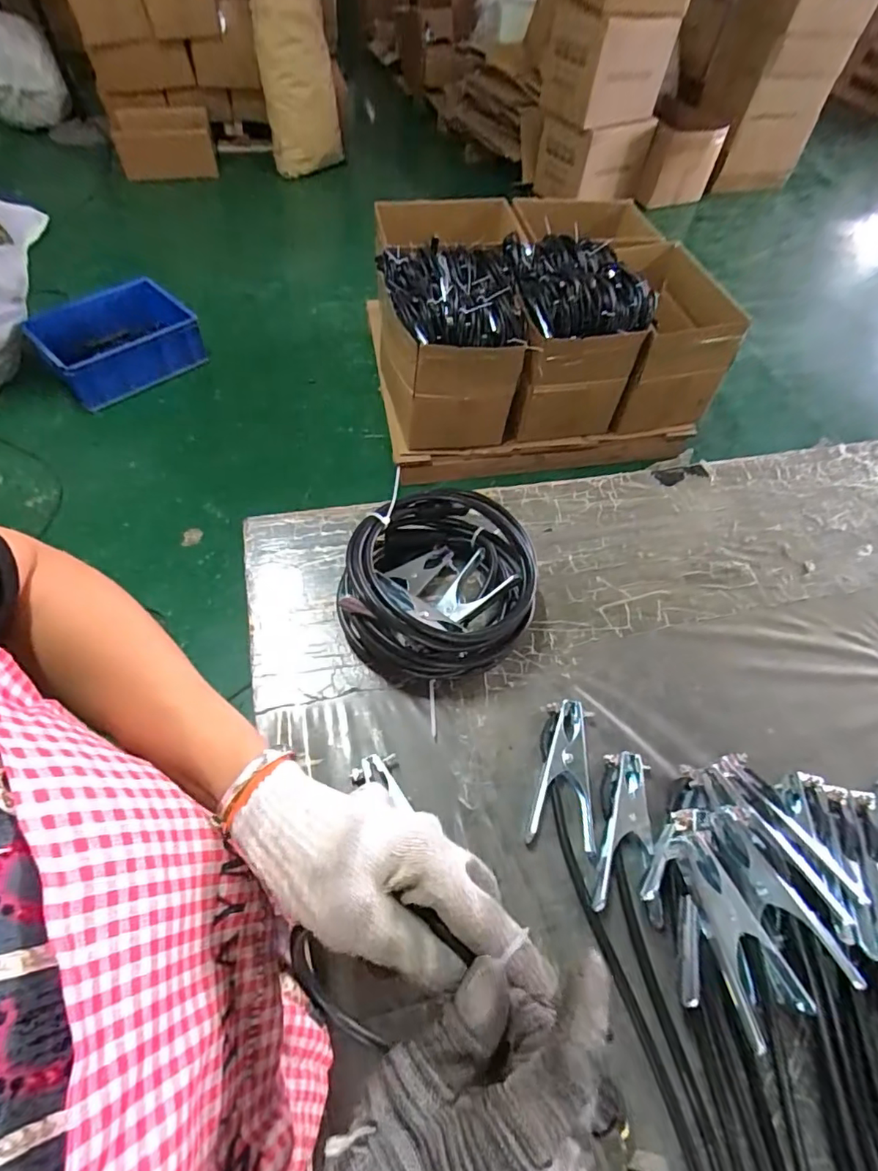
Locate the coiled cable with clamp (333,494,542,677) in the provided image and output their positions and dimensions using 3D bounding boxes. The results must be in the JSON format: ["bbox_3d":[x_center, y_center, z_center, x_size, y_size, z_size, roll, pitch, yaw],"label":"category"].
[{"bbox_3d":[-0.002,0.000,0.563,0.182,0.084,0.192,2,57,-3],"label":"coiled cable with clamp"}]

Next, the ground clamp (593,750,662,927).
[{"bbox_3d":[0.170,0.218,0.472,0.057,0.023,0.133,13,58,5],"label":"ground clamp"}]

